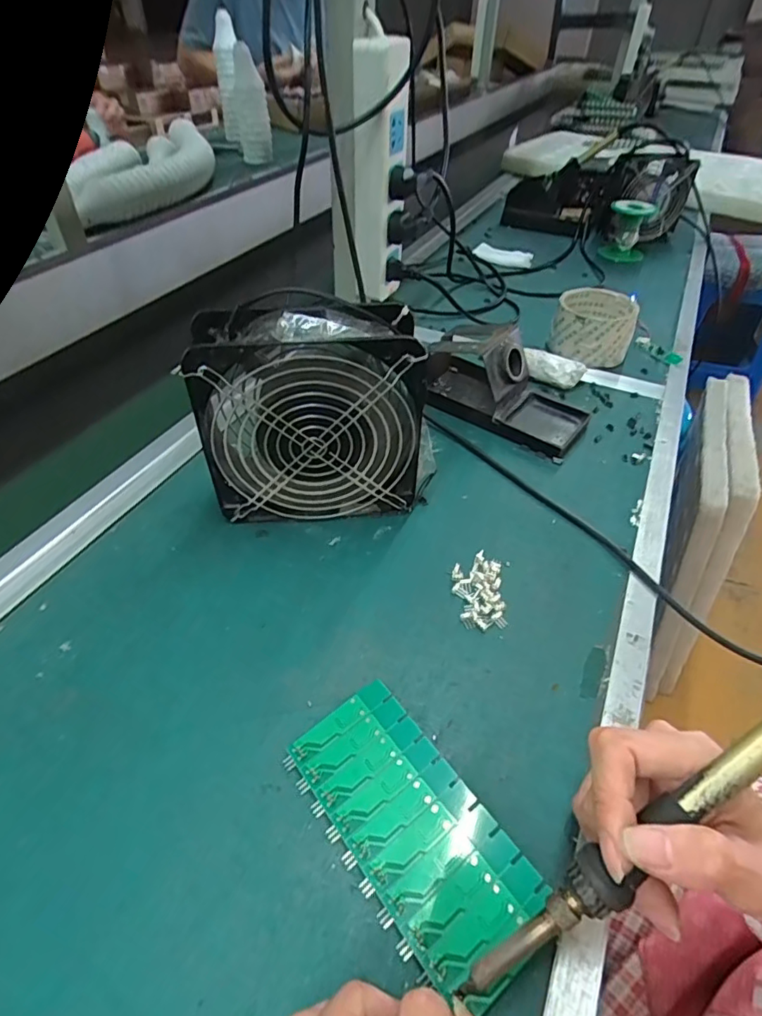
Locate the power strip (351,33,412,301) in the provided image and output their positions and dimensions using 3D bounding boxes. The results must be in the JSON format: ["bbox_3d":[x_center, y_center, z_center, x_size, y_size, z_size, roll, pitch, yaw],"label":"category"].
[{"bbox_3d":[-0.002,-0.326,0.532,0.053,0.214,0.033,-1,45,-4],"label":"power strip"}]

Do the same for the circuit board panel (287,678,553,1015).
[{"bbox_3d":[0.016,0.154,0.262,0.061,0.008,0.136,-28,52,-26],"label":"circuit board panel"}]

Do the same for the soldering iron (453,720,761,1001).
[{"bbox_3d":[0.111,0.125,0.209,0.212,0.015,0.019,-41,52,2],"label":"soldering iron"}]

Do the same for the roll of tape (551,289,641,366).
[{"bbox_3d":[0.238,-0.202,0.594,0.082,0.057,0.087,0,45,0],"label":"roll of tape"}]

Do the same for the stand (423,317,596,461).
[{"bbox_3d":[0.114,-0.123,0.502,0.165,0.074,0.074,27,50,24],"label":"stand"}]

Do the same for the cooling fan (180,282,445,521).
[{"bbox_3d":[-0.043,-0.065,0.382,0.159,0.148,0.058,-4,45,-5],"label":"cooling fan"}]

